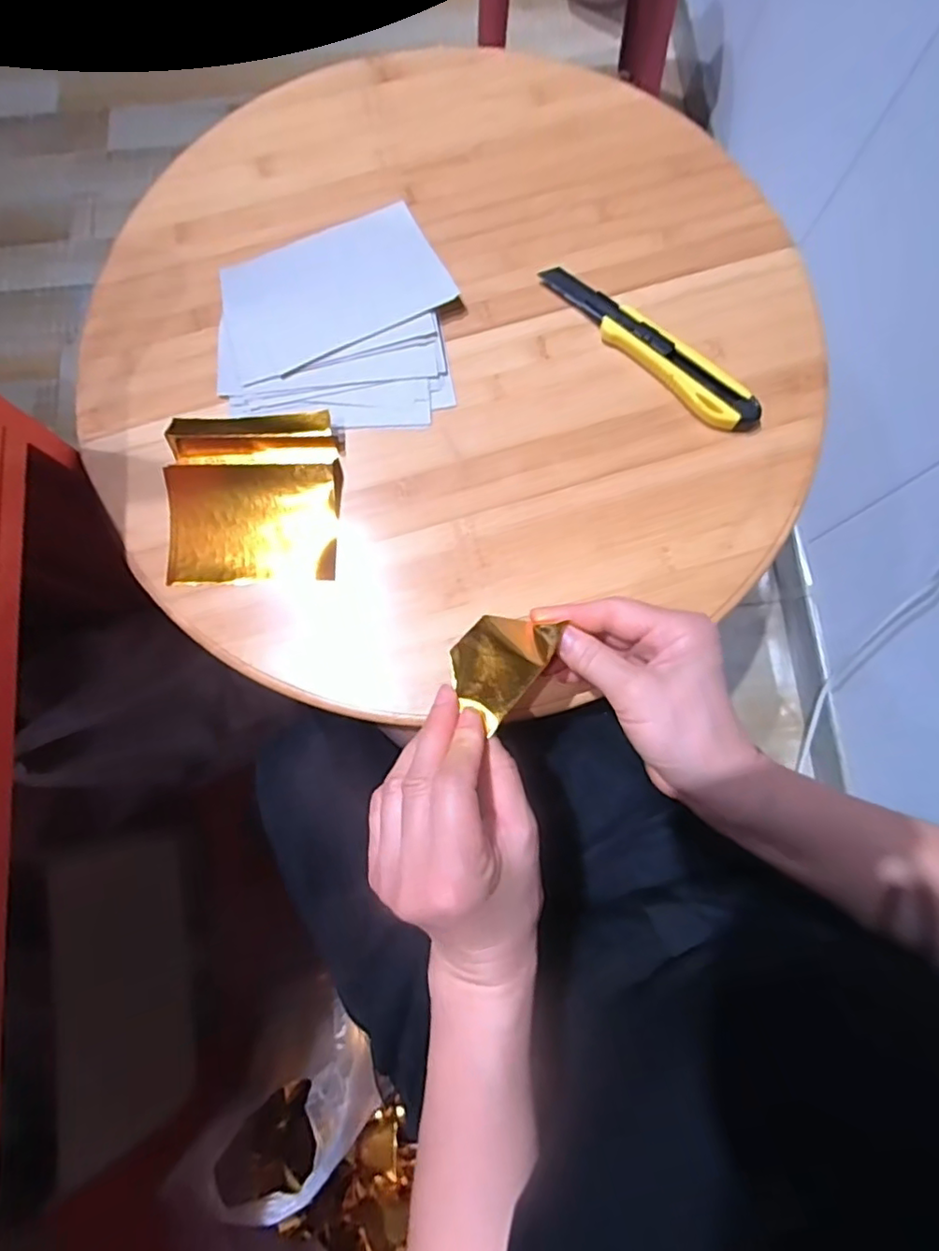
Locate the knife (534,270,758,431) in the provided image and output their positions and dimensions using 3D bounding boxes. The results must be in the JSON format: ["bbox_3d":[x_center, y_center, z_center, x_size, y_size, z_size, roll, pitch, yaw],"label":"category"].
[{"bbox_3d":[0.133,-0.211,0.450,0.194,0.018,0.030,40,83,8],"label":"knife"}]

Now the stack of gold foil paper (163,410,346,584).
[{"bbox_3d":[-0.158,-0.095,0.436,0.123,0.022,0.125,-2,79,1],"label":"stack of gold foil paper"}]

